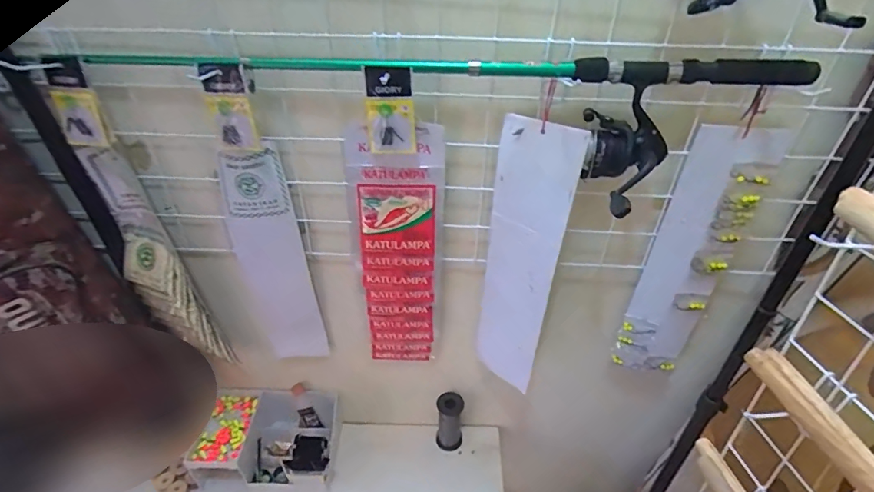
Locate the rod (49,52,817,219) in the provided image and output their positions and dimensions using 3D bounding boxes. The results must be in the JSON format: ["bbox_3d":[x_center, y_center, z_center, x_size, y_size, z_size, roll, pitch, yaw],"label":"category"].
[{"bbox_3d":[-0.001,-0.127,0.484,0.756,0.122,0.124,1,36,0],"label":"rod"}]

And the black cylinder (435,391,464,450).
[{"bbox_3d":[0.025,0.330,0.869,0.050,0.114,0.052,4,37,5],"label":"black cylinder"}]

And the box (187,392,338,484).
[{"bbox_3d":[-0.300,0.352,0.838,0.232,0.102,0.147,3,36,3],"label":"box"}]

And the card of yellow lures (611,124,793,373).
[{"bbox_3d":[0.337,0.033,0.628,0.097,0.397,0.017,11,36,11],"label":"card of yellow lures"}]

